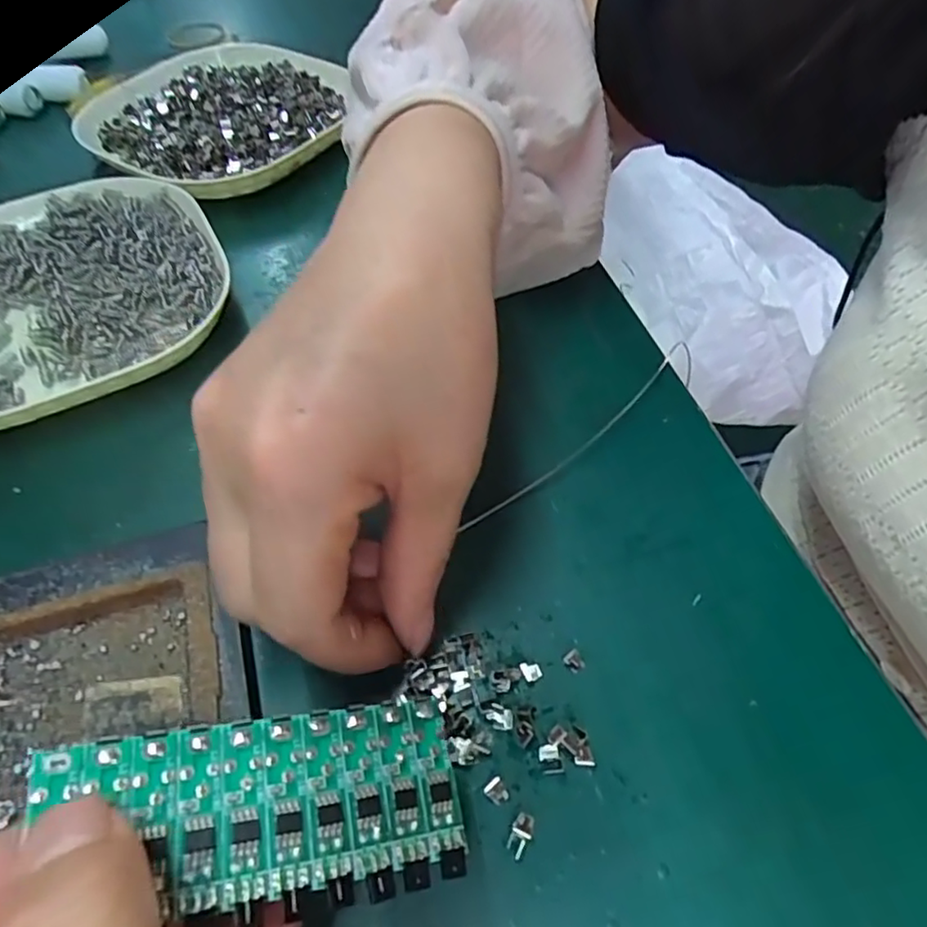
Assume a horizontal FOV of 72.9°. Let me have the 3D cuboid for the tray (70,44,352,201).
[{"bbox_3d":[-0.139,-0.200,0.361,0.147,0.022,0.132,30,60,21],"label":"tray"}]

